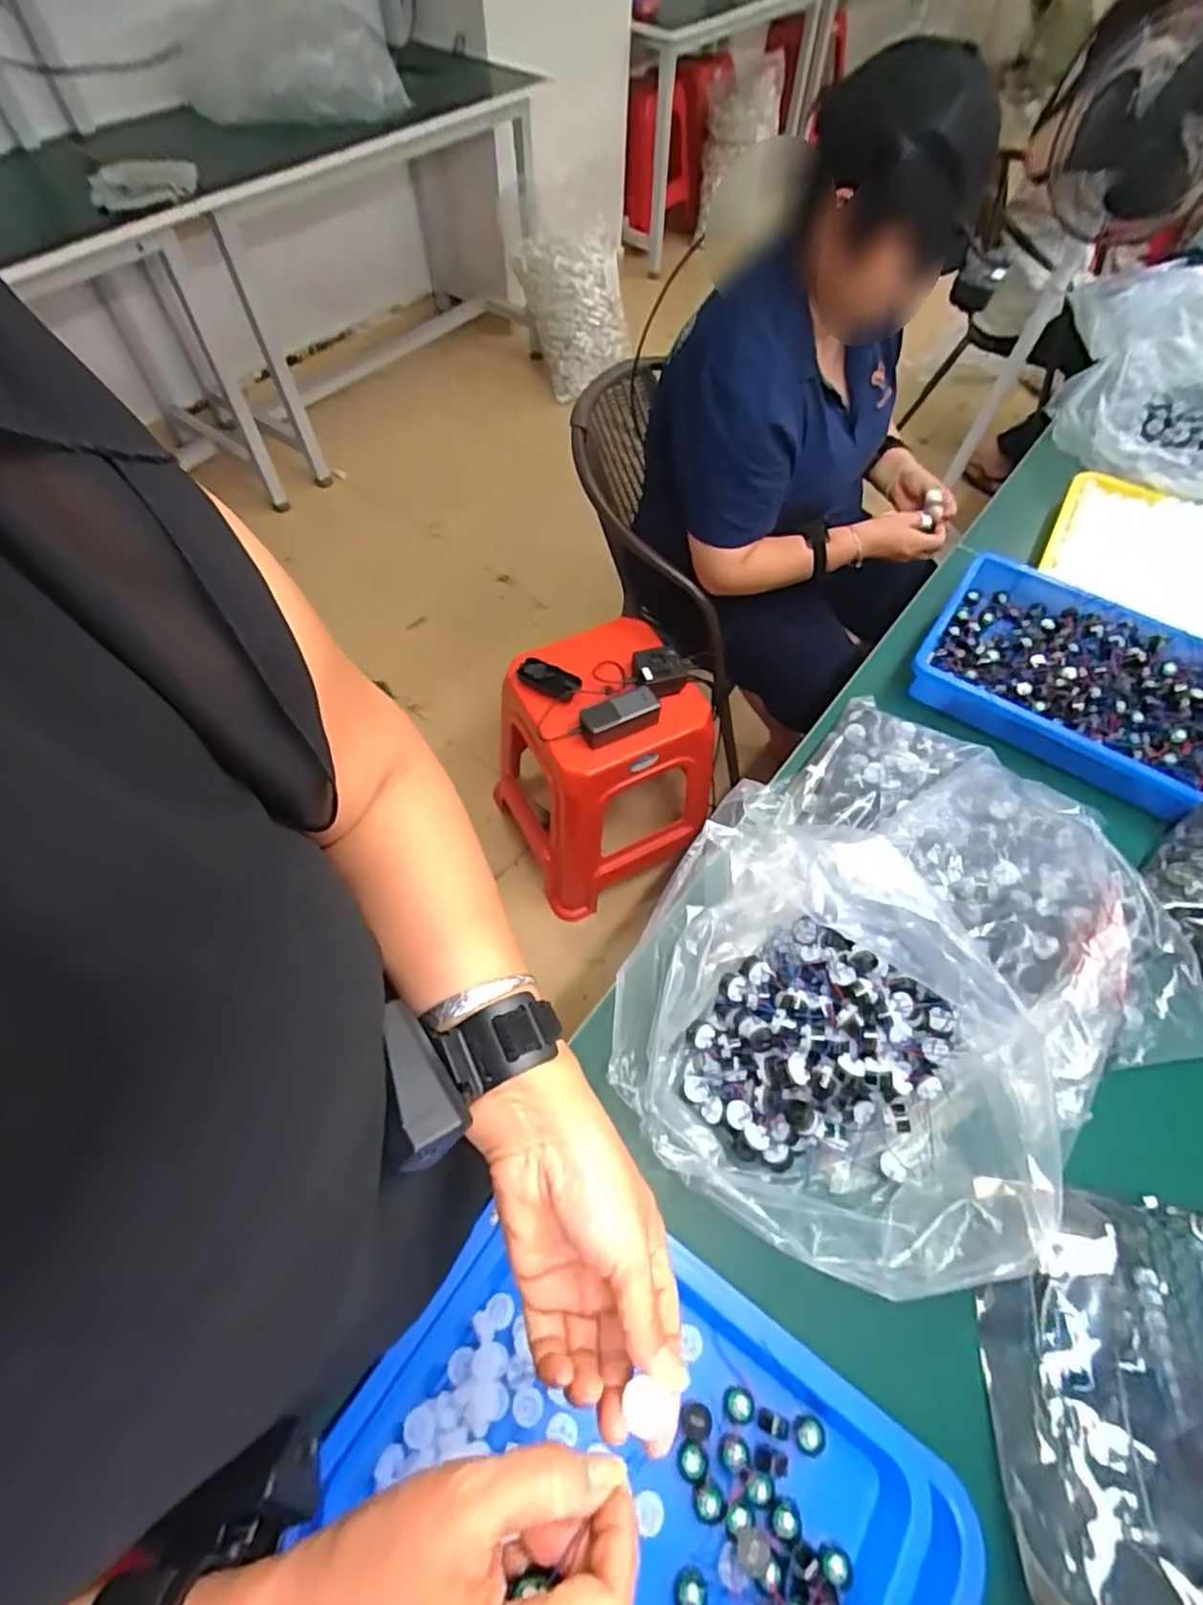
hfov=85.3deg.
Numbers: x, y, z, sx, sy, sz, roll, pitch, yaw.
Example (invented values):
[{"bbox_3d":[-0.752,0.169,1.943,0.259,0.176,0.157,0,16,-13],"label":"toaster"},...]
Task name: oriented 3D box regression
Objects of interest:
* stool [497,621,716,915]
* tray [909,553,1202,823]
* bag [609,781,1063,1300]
[{"bbox_3d":[0.001,-0.059,1.304,0.351,0.495,0.335,-23,63,-14],"label":"stool"},{"bbox_3d":[0.588,-0.150,0.778,0.373,0.053,0.260,34,65,17],"label":"tray"},{"bbox_3d":[0.183,0.197,0.502,0.348,0.170,0.253,30,64,15],"label":"bag"}]

